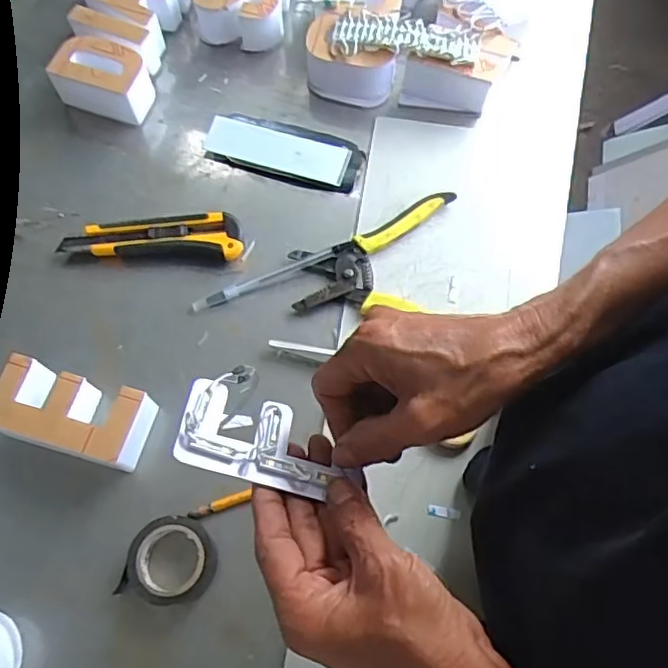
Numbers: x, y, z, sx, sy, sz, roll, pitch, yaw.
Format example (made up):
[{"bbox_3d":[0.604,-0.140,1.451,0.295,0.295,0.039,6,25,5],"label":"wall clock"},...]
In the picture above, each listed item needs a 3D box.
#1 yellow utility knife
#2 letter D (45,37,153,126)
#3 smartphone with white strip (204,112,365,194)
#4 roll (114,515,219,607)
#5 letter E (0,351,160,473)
[{"bbox_3d":[-0.158,-0.087,0.555,0.152,0.019,0.041,2,68,0],"label":"yellow utility knife"},{"bbox_3d":[-0.220,-0.242,0.602,0.087,0.048,0.055,18,69,6],"label":"letter D"},{"bbox_3d":[-0.047,-0.173,0.594,0.145,0.014,0.058,14,69,5],"label":"smartphone with white strip"},{"bbox_3d":[-0.117,0.165,0.455,0.058,0.019,0.064,25,70,9],"label":"roll"},{"bbox_3d":[-0.199,0.063,0.484,0.113,0.042,0.058,15,69,5],"label":"letter E"}]

